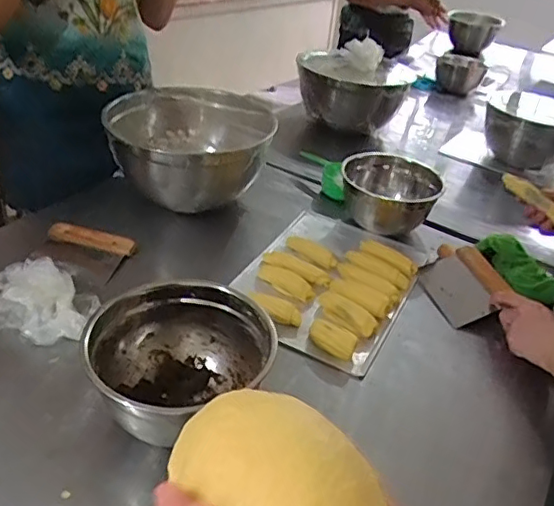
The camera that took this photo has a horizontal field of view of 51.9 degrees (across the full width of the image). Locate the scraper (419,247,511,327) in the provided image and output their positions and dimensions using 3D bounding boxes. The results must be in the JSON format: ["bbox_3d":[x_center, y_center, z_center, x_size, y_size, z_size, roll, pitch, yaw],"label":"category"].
[{"bbox_3d":[0.309,0.055,0.938,0.117,0.023,0.146,-23,41,-5],"label":"scraper"}]

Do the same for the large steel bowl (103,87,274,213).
[{"bbox_3d":[-0.156,-0.194,1.052,0.285,0.146,0.232,8,32,-1],"label":"large steel bowl"}]

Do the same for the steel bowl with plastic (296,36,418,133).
[{"bbox_3d":[0.202,-0.431,1.468,0.298,0.221,0.272,6,33,-4],"label":"steel bowl with plastic"}]

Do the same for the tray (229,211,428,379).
[{"bbox_3d":[0.085,0.034,0.928,0.246,0.027,0.338,21,35,19],"label":"tray"}]

